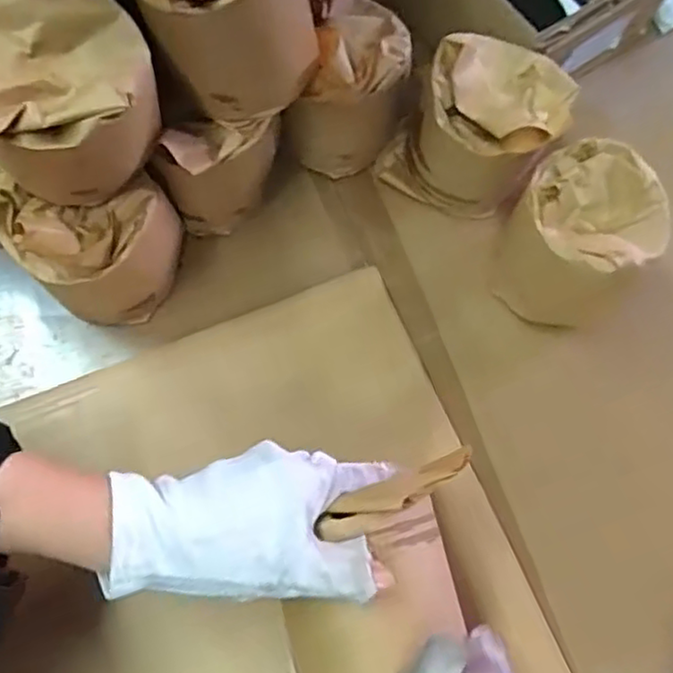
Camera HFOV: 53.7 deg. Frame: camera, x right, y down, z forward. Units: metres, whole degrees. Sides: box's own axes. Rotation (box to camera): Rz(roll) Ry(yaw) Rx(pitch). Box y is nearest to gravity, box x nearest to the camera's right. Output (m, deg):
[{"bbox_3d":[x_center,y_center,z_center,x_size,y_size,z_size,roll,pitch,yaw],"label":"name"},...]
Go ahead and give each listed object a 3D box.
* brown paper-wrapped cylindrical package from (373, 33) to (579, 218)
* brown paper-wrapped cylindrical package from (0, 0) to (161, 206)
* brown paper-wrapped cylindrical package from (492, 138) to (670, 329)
[{"bbox_3d":[0.097,-0.149,0.468,0.100,0.105,0.093,1,74,-5],"label":"brown paper-wrapped cylindrical package"},{"bbox_3d":[-0.139,-0.120,0.347,0.086,0.099,0.080,1,74,-4],"label":"brown paper-wrapped cylindrical package"},{"bbox_3d":[0.158,-0.064,0.454,0.093,0.107,0.102,42,75,7],"label":"brown paper-wrapped cylindrical package"}]

